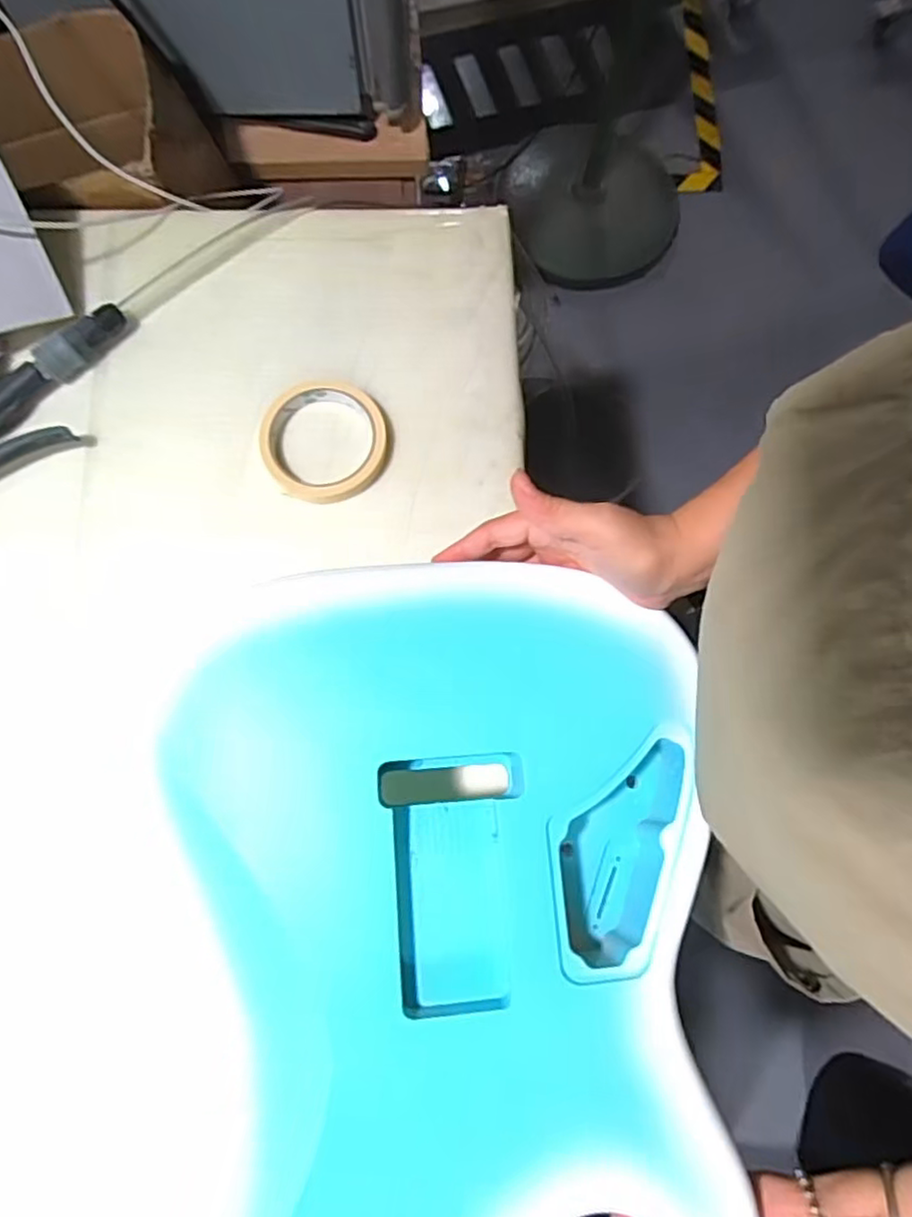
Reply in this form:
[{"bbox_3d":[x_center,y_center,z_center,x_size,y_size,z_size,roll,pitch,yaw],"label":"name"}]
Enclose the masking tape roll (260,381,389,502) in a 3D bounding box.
[{"bbox_3d":[-0.101,-0.128,0.497,0.094,0.013,0.098,0,78,-2],"label":"masking tape roll"}]

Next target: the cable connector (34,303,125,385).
[{"bbox_3d":[-0.292,-0.207,0.503,0.027,0.023,0.074,40,79,6],"label":"cable connector"}]

